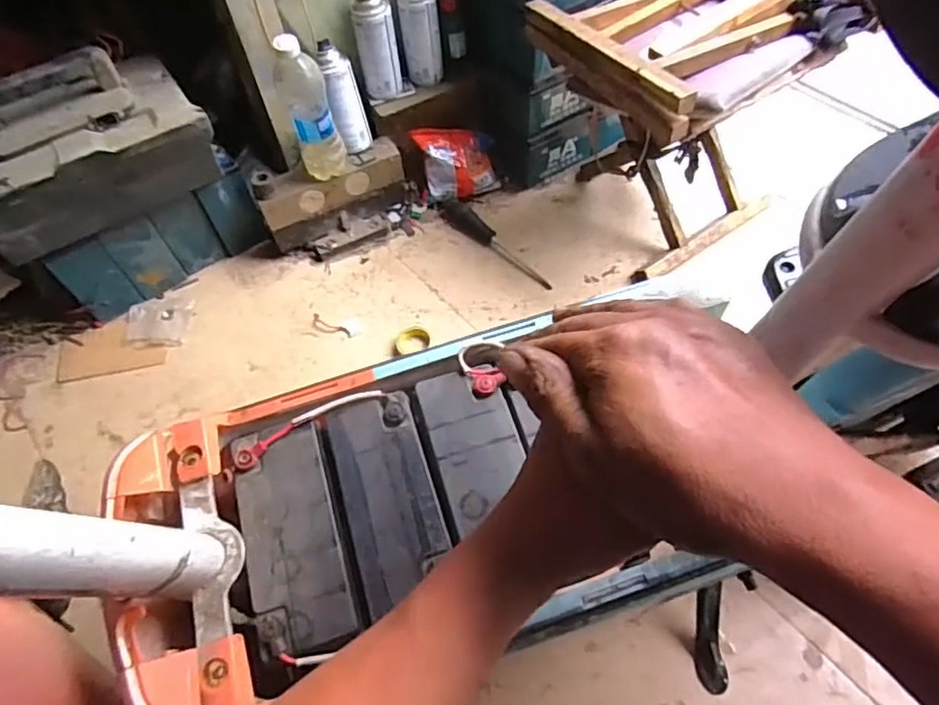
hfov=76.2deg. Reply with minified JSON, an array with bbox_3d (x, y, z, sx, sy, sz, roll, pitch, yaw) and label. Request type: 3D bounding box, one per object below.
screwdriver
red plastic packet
[{"bbox_3d":[0.043,-0.191,0.999,0.256,0.028,0.041,38,67,24],"label":"screwdriver"},{"bbox_3d":[-0.021,-0.335,1.058,0.137,0.094,0.111,-13,57,-5],"label":"red plastic packet"}]

